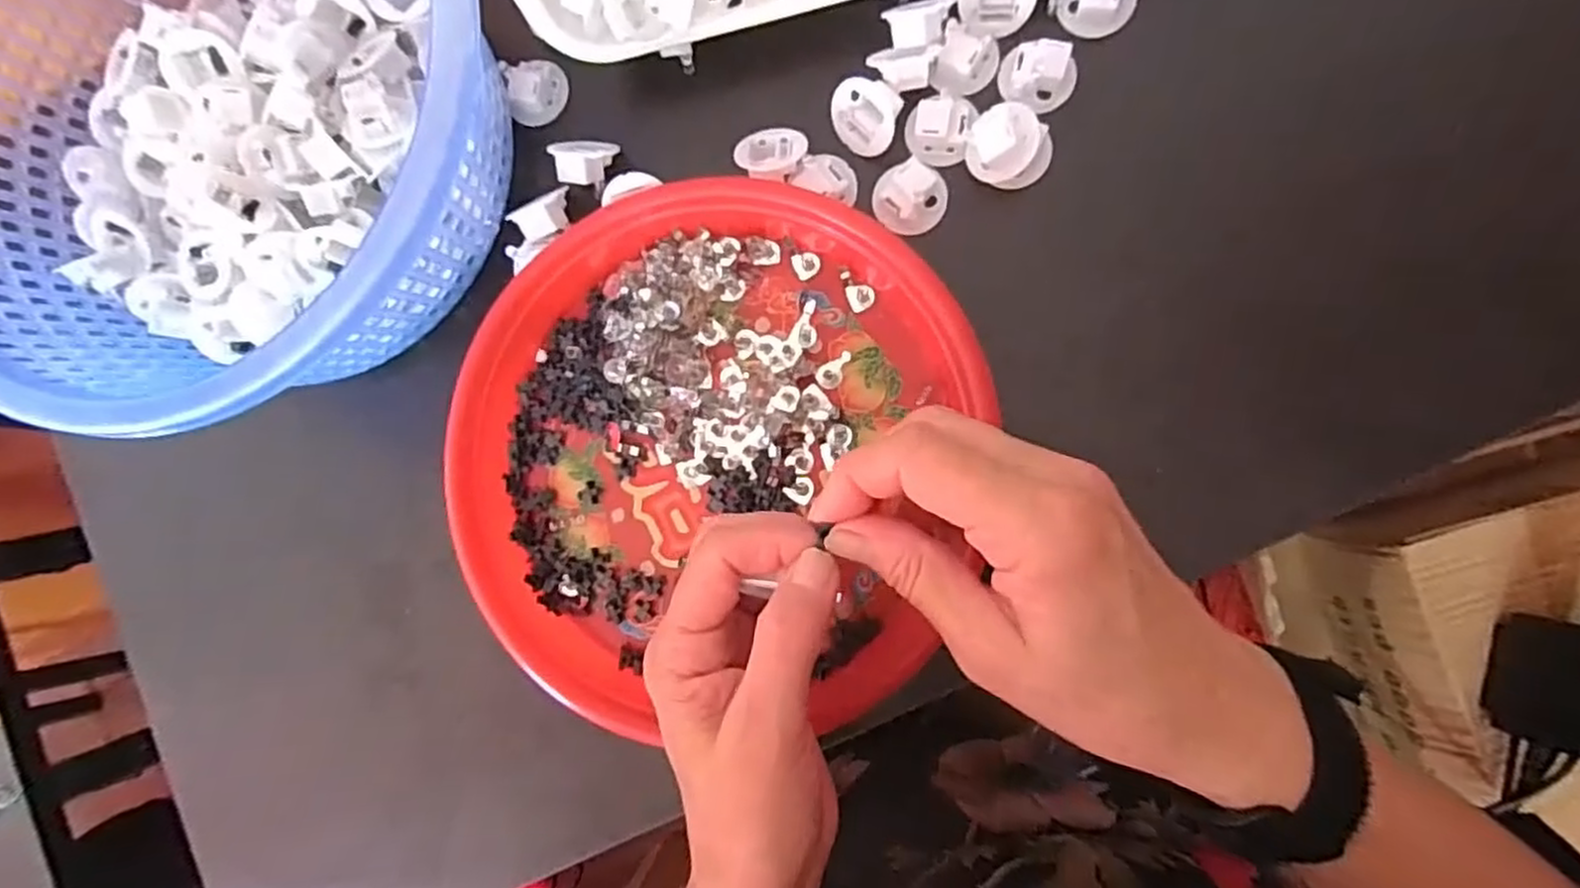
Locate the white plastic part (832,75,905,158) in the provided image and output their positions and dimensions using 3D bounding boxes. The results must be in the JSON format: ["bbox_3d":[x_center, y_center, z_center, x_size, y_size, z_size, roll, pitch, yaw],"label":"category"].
[{"bbox_3d":[0.036,-0.149,0.337,0.031,0.031,0.017,29,48,19],"label":"white plastic part"}]

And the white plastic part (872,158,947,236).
[{"bbox_3d":[0.054,-0.110,0.333,0.032,0.017,0.028,-20,84,7],"label":"white plastic part"}]

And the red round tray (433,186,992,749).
[{"bbox_3d":[-0.033,0.002,0.332,0.231,0.028,0.236,-1,87,9],"label":"red round tray"}]

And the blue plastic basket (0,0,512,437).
[{"bbox_3d":[-0.247,-0.144,0.326,0.267,0.083,0.264,-1,87,9],"label":"blue plastic basket"}]

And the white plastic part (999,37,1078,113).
[{"bbox_3d":[0.109,-0.163,0.328,0.029,0.016,0.030,-22,84,7],"label":"white plastic part"}]

